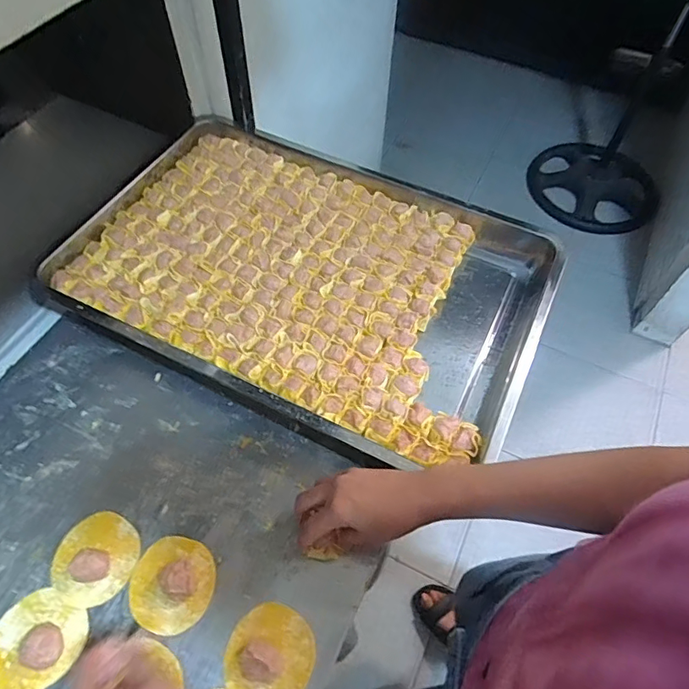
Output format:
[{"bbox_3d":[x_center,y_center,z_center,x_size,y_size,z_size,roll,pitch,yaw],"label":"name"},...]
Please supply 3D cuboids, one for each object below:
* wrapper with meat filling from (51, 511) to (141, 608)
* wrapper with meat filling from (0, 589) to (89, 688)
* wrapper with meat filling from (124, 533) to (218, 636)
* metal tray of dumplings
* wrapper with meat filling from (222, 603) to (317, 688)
[{"bbox_3d":[-0.242,0.202,0.481,0.078,0.026,0.078,1,57,-1],"label":"wrapper with meat filling"},{"bbox_3d":[-0.277,0.260,0.446,0.081,0.021,0.074,1,57,-1],"label":"wrapper with meat filling"},{"bbox_3d":[-0.164,0.223,0.471,0.076,0.026,0.080,1,57,-1],"label":"wrapper with meat filling"},{"bbox_3d":[-0.050,-0.094,0.660,0.587,0.054,0.387,24,60,13],"label":"metal tray of dumplings"},{"bbox_3d":[-0.067,0.275,0.442,0.077,0.026,0.081,1,57,-1],"label":"wrapper with meat filling"}]

